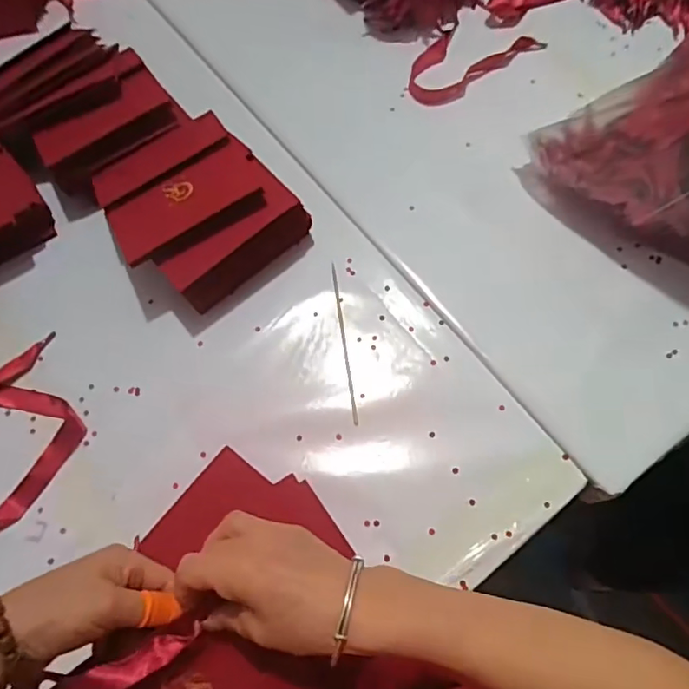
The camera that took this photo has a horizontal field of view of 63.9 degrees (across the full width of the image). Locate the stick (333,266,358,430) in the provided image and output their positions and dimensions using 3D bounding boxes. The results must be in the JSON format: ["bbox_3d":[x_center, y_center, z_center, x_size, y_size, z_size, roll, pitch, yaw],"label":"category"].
[{"bbox_3d":[0.000,-0.005,0.524,0.004,0.004,0.163,-8,69,-1],"label":"stick"}]

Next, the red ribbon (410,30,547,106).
[{"bbox_3d":[0.140,-0.332,0.635,0.164,0.011,0.081,-36,72,-11],"label":"red ribbon"}]

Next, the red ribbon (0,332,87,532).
[{"bbox_3d":[-0.284,0.080,0.499,0.090,0.016,0.183,0,69,2],"label":"red ribbon"}]

